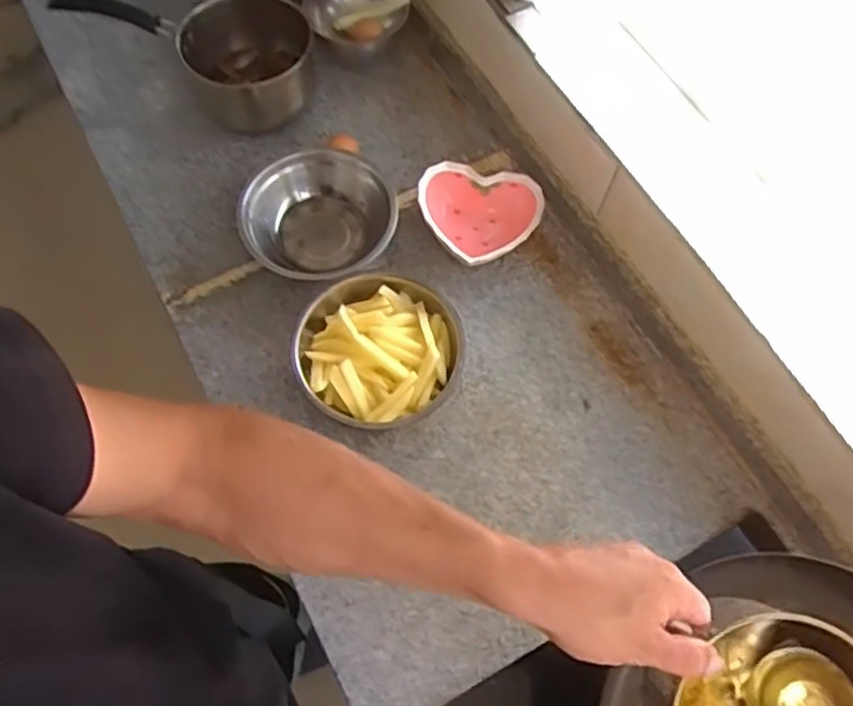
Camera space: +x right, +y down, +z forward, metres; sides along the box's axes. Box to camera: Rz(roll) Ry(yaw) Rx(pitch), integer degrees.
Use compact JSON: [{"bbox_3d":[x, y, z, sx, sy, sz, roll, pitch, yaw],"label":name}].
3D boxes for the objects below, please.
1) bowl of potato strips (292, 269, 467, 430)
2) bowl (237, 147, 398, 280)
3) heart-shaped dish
[{"bbox_3d":[-0.044,-0.002,0.771,0.174,0.069,0.184,1,65,-2],"label":"bowl of potato strips"},{"bbox_3d":[-0.127,-0.161,0.834,0.168,0.072,0.168,0,66,0],"label":"bowl"},{"bbox_3d":[0.060,-0.161,0.852,0.149,0.052,0.127,15,67,6],"label":"heart-shaped dish"}]

